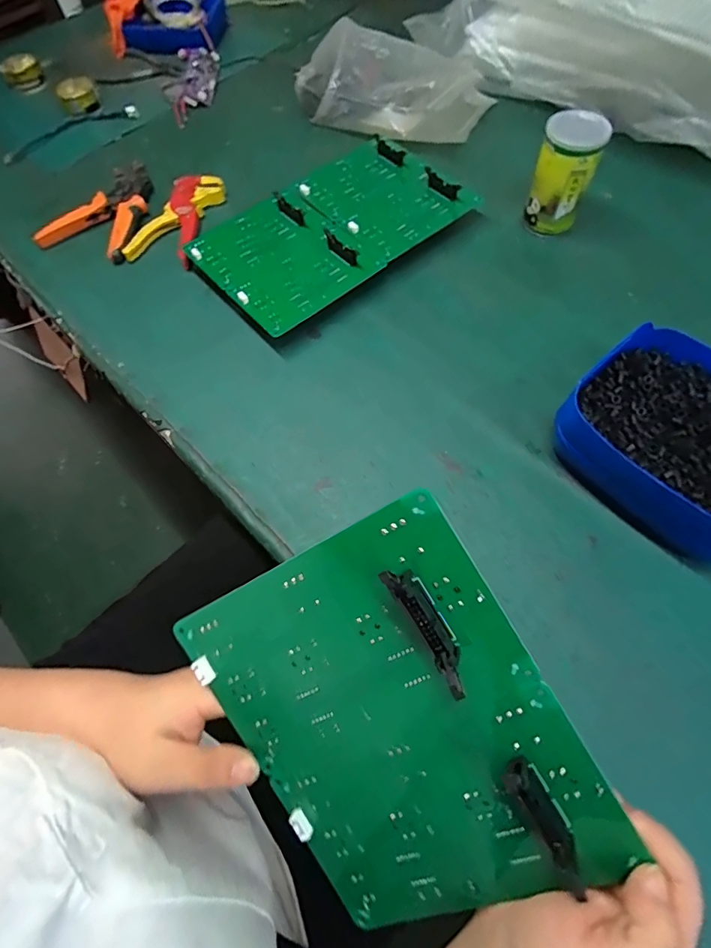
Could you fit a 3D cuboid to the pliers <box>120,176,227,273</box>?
[{"bbox_3d":[-0.235,-0.347,0.639,0.095,0.033,0.165,16,66,11],"label":"pliers"}]

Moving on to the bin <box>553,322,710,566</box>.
[{"bbox_3d":[0.292,-0.025,0.419,0.157,0.073,0.194,-41,69,-15],"label":"bin"}]

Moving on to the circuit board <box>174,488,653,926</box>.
[{"bbox_3d":[0.014,0.130,0.228,0.162,0.017,0.195,-31,90,20],"label":"circuit board"}]

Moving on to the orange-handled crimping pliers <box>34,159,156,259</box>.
[{"bbox_3d":[-0.344,-0.368,0.650,0.127,0.031,0.166,15,66,11],"label":"orange-handled crimping pliers"}]

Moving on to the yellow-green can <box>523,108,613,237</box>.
[{"bbox_3d":[0.249,-0.355,0.563,0.067,0.118,0.063,16,66,11],"label":"yellow-green can"}]

